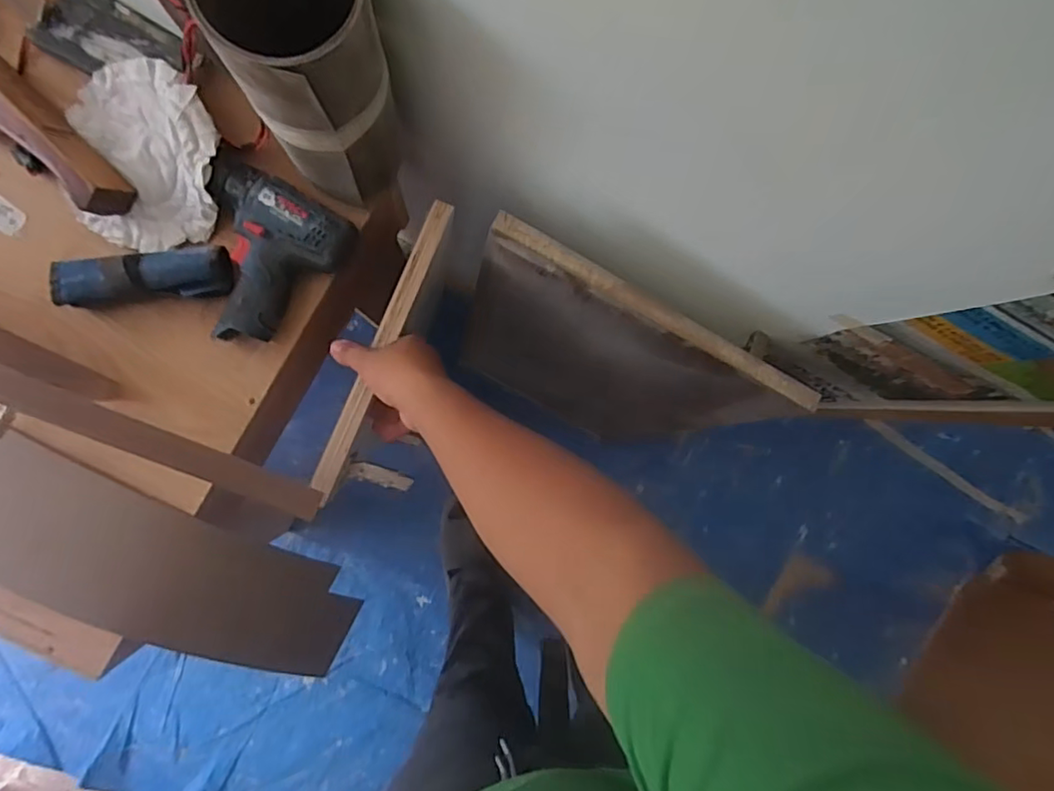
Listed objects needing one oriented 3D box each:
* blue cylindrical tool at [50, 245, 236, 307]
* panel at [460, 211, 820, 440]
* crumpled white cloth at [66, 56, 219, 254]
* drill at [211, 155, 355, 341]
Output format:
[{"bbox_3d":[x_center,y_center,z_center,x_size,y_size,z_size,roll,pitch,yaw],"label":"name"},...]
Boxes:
[{"bbox_3d":[-0.376,-0.117,0.592,0.164,0.047,0.053,-10,90,-6],"label":"blue cylindrical tool"},{"bbox_3d":[0.094,-0.034,0.730,0.350,0.387,0.023,28,76,-3],"label":"panel"},{"bbox_3d":[-0.381,-0.237,0.589,0.154,0.046,0.175,-6,90,-6],"label":"crumpled white cloth"},{"bbox_3d":[-0.261,-0.130,0.602,0.138,0.057,0.167,22,87,-6],"label":"drill"}]

